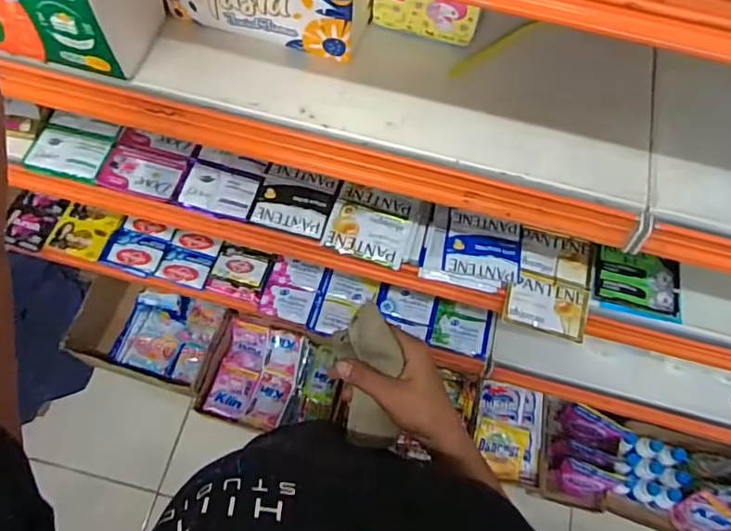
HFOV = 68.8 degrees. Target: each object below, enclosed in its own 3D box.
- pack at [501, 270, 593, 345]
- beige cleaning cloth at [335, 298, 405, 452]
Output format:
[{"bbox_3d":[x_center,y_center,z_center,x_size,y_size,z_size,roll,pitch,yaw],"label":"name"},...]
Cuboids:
[{"bbox_3d":[0.211,0.047,0.617,0.096,0.019,0.060,16,67,4],"label":"pack"},{"bbox_3d":[0.001,0.095,0.459,0.050,0.153,0.033,-5,32,-5],"label":"beige cleaning cloth"}]

